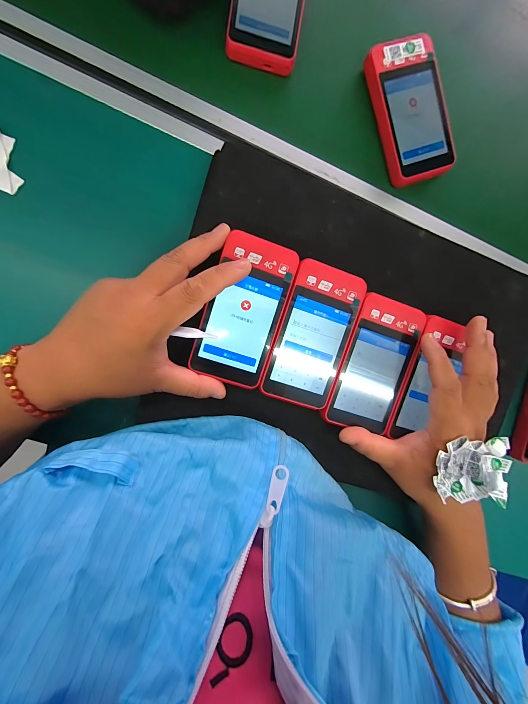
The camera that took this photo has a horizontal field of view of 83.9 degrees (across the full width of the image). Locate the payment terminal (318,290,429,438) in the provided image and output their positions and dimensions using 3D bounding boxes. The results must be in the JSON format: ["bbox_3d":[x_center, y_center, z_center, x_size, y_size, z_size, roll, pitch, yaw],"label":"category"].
[{"bbox_3d":[0.100,0.012,0.259,0.063,0.016,0.115,19,86,-8],"label":"payment terminal"}]

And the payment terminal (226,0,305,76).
[{"bbox_3d":[0.006,-0.316,0.255,0.061,0.025,0.122,8,94,-8],"label":"payment terminal"}]

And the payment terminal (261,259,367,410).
[{"bbox_3d":[0.042,-0.013,0.250,0.061,0.017,0.116,17,86,-8],"label":"payment terminal"}]

